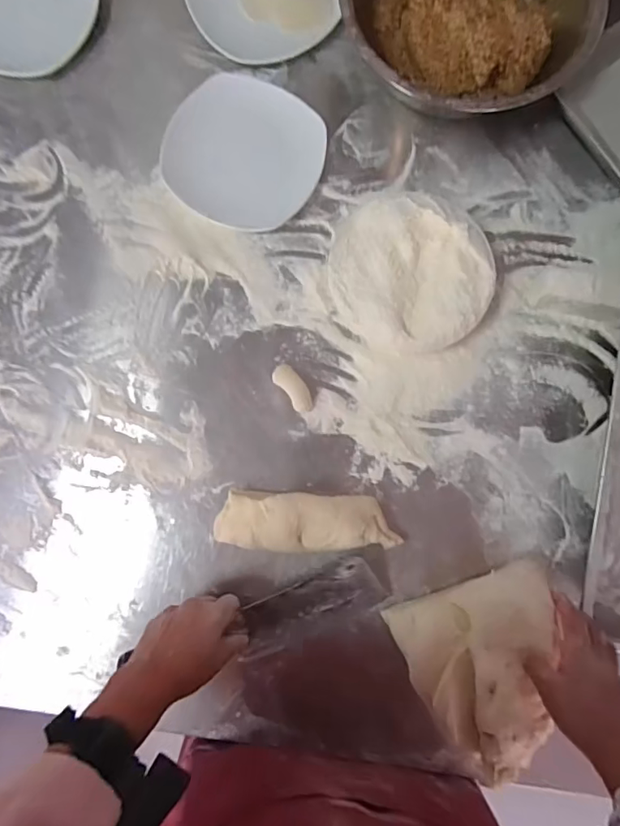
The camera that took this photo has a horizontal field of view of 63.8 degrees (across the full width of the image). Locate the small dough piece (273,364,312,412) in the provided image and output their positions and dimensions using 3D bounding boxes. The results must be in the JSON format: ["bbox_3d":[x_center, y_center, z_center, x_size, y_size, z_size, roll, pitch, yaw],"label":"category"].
[{"bbox_3d":[-0.018,-0.028,0.567,0.025,0.017,0.059,-39,84,-4],"label":"small dough piece"}]

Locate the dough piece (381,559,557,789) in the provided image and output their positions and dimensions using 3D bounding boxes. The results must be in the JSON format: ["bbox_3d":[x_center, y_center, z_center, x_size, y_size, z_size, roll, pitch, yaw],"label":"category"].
[{"bbox_3d":[0.182,0.249,0.481,0.157,0.072,0.162,-22,84,-2],"label":"dough piece"}]

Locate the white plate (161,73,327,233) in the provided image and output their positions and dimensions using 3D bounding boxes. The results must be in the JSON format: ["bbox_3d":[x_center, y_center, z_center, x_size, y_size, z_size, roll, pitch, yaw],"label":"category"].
[{"bbox_3d":[-0.079,-0.307,0.595,0.175,0.028,0.169,30,85,4],"label":"white plate"}]

